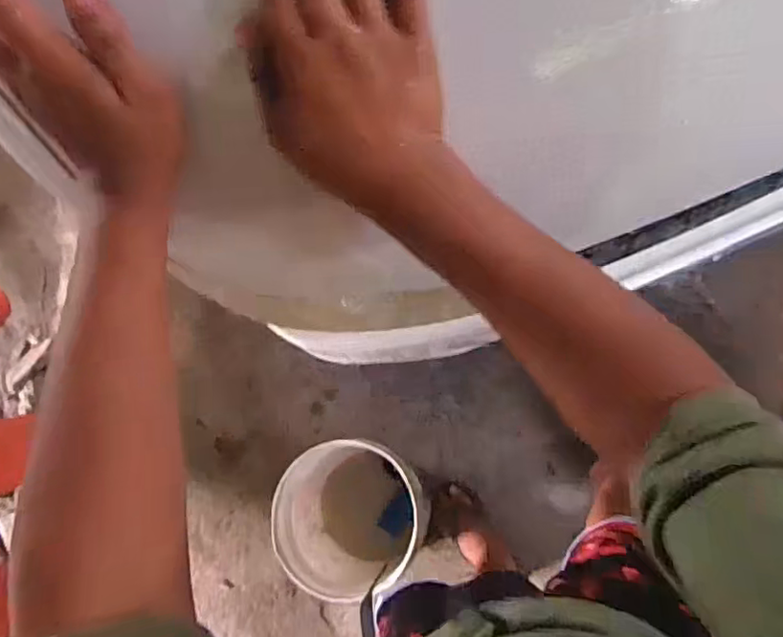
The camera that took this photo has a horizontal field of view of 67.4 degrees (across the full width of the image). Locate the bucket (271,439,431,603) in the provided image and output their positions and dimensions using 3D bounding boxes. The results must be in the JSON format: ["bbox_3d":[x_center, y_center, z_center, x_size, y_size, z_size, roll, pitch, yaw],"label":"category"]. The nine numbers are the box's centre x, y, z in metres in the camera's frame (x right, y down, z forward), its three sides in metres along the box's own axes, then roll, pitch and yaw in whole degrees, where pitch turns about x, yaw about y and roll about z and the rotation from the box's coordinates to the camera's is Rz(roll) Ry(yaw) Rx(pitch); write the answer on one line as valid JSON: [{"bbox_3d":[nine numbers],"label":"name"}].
[{"bbox_3d":[-0.070,0.397,1.274,0.287,0.359,0.296,0,86,4],"label":"bucket"}]

